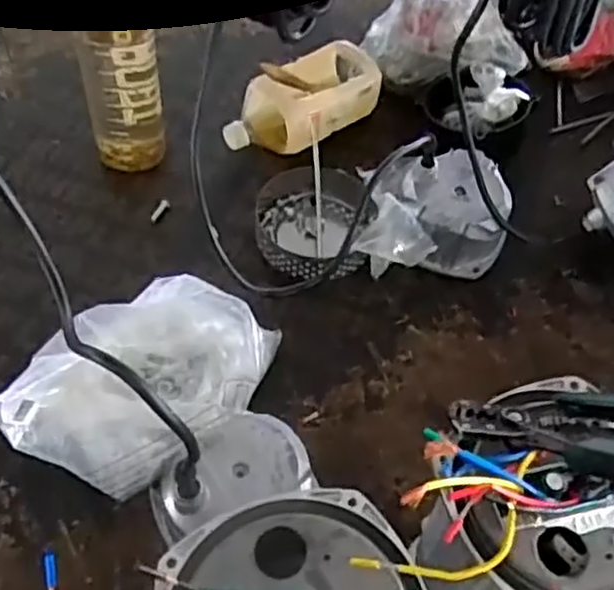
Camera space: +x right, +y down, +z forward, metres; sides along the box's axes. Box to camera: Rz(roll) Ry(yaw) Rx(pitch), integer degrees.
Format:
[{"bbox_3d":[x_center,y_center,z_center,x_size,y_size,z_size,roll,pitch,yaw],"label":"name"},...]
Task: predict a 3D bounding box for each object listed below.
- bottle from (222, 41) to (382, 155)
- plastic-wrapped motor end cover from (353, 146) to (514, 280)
[{"bbox_3d":[-0.009,-0.234,0.889,0.209,0.067,0.110,-37,65,-26],"label":"bottle"},{"bbox_3d":[0.137,-0.087,0.791,0.167,0.078,0.139,0,55,-5],"label":"plastic-wrapped motor end cover"}]

